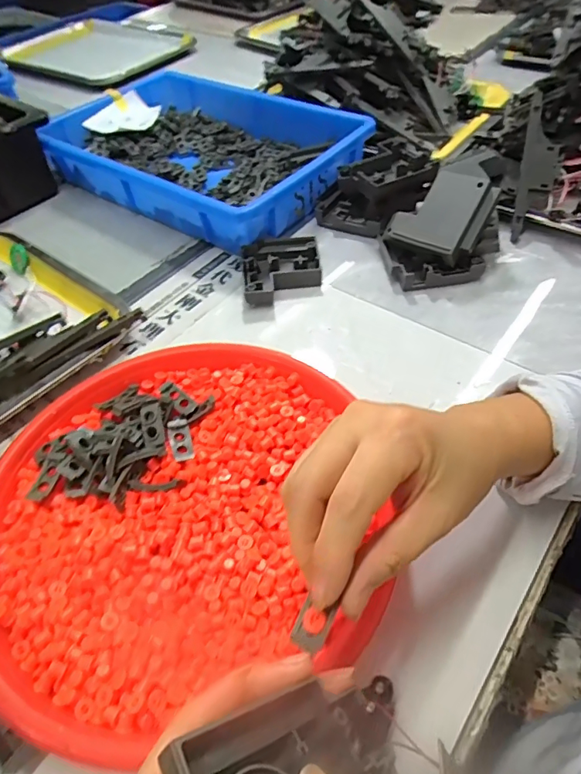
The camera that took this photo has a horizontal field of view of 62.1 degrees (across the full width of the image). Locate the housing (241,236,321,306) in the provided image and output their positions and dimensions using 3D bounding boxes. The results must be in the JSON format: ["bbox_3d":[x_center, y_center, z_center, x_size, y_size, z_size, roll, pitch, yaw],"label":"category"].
[{"bbox_3d":[-0.008,-0.113,0.465,0.074,0.020,0.080,-6,50,-1],"label":"housing"}]

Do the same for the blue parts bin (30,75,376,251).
[{"bbox_3d":[-0.107,-0.293,0.591,0.353,0.060,0.251,29,58,25],"label":"blue parts bin"}]

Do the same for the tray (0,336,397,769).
[{"bbox_3d":[-0.074,0.069,0.305,0.231,0.036,0.242,-2,50,3],"label":"tray"}]

